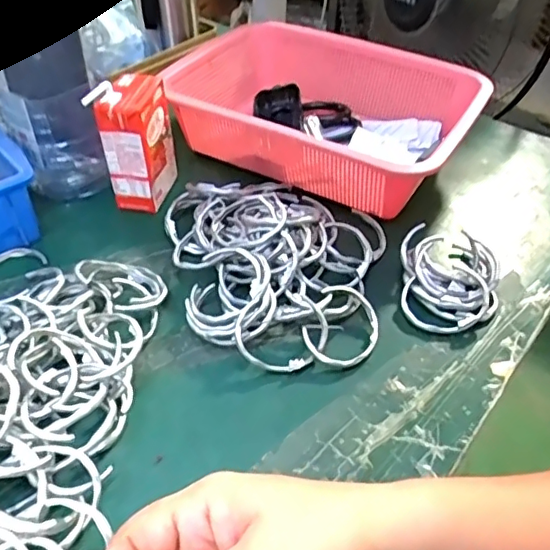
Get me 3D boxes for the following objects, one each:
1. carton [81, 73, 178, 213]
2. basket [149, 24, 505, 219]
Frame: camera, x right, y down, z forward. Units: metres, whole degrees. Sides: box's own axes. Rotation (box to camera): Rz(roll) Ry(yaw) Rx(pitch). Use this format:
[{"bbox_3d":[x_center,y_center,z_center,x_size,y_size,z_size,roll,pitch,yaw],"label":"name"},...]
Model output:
[{"bbox_3d":[-0.128,-0.123,0.520,0.044,0.112,0.075,13,45,10],"label":"carton"},{"bbox_3d":[0.051,-0.176,0.590,0.306,0.075,0.209,25,48,21],"label":"basket"}]

